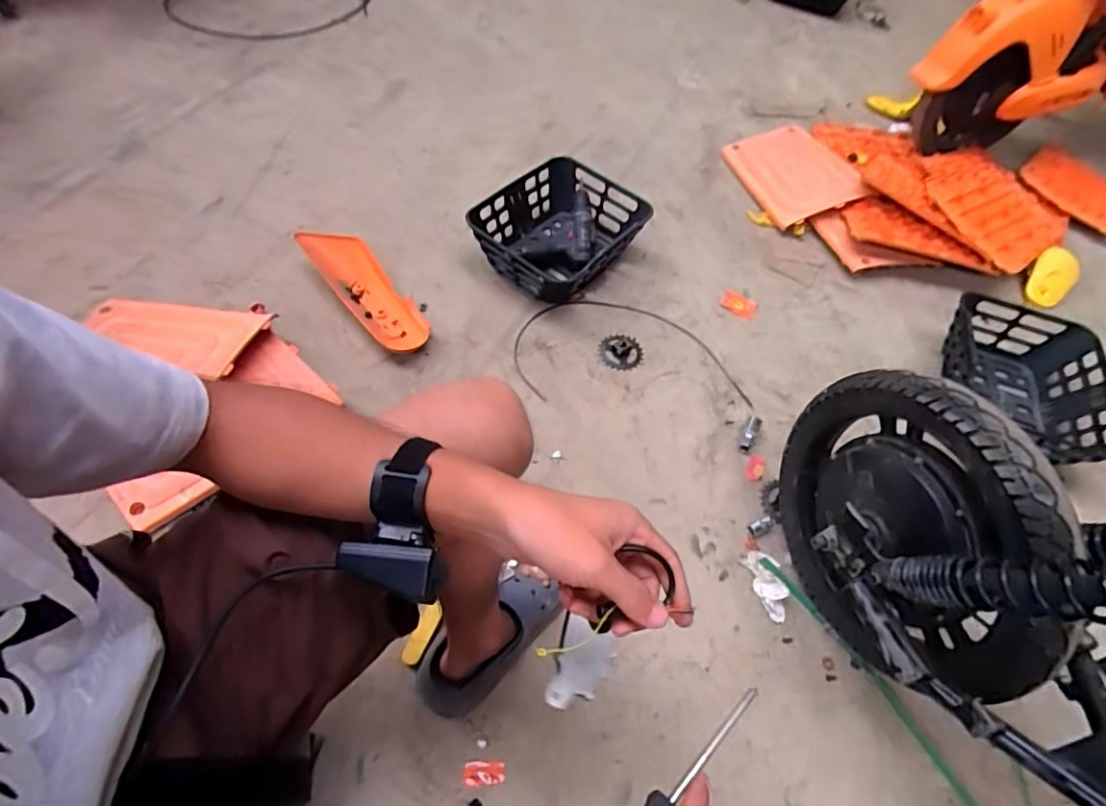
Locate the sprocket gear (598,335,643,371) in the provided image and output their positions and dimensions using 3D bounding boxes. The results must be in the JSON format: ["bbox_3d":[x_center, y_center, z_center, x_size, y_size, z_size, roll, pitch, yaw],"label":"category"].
[{"bbox_3d":[0.131,-0.099,1.066,0.084,0.011,0.080,8,57,0],"label":"sprocket gear"}]

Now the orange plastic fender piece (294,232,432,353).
[{"bbox_3d":[-0.358,-0.221,1.065,0.098,0.030,0.324,-39,77,-12],"label":"orange plastic fender piece"}]

